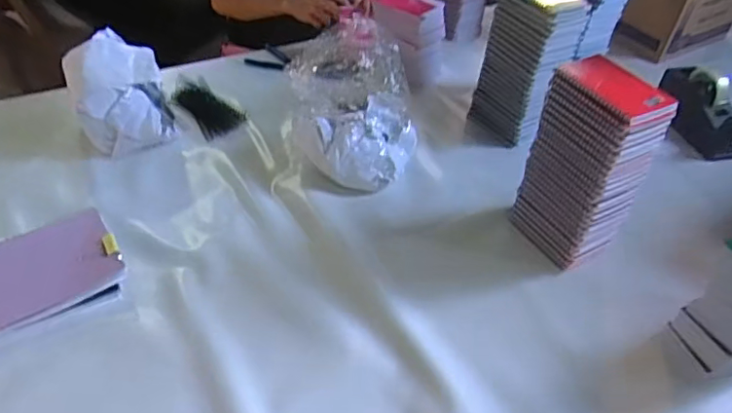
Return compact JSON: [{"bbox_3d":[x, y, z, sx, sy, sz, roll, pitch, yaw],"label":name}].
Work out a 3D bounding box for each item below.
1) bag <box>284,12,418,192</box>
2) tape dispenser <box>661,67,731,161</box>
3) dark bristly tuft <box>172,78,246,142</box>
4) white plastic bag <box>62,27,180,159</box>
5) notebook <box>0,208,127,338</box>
[{"bbox_3d":[-0.023,-0.170,0.962,0.201,0.185,0.242,-4,45,-7],"label":"bag"},{"bbox_3d":[0.654,-0.193,1.071,0.072,0.098,0.222,-1,44,-5],"label":"tape dispenser"},{"bbox_3d":[-0.316,-0.198,1.083,0.090,0.014,0.188,-31,54,-30],"label":"dark bristly tuft"},{"bbox_3d":[-0.435,-0.200,0.987,0.154,0.135,0.222,-19,48,-21],"label":"white plastic bag"},{"bbox_3d":[-0.459,0.094,0.755,0.234,0.036,0.161,-20,49,-22],"label":"notebook"}]

